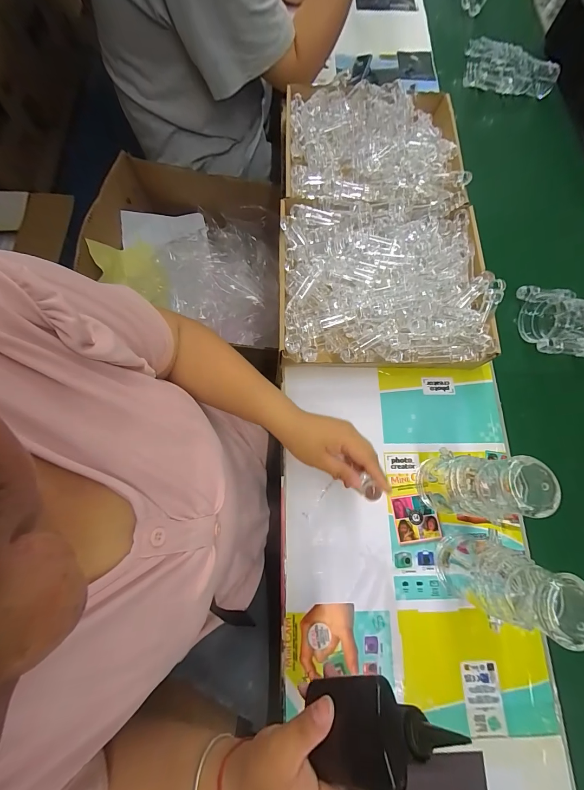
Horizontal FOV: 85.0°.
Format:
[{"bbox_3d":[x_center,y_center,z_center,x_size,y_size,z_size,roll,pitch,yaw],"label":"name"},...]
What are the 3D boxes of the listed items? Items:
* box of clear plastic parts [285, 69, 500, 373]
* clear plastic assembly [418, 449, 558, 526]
[{"bbox_3d":[0.138,-0.305,0.532,0.313,0.091,0.542,0,74,0],"label":"box of clear plastic parts"},{"bbox_3d":[0.212,0.103,0.372,0.063,0.173,0.077,2,74,0],"label":"clear plastic assembly"}]

